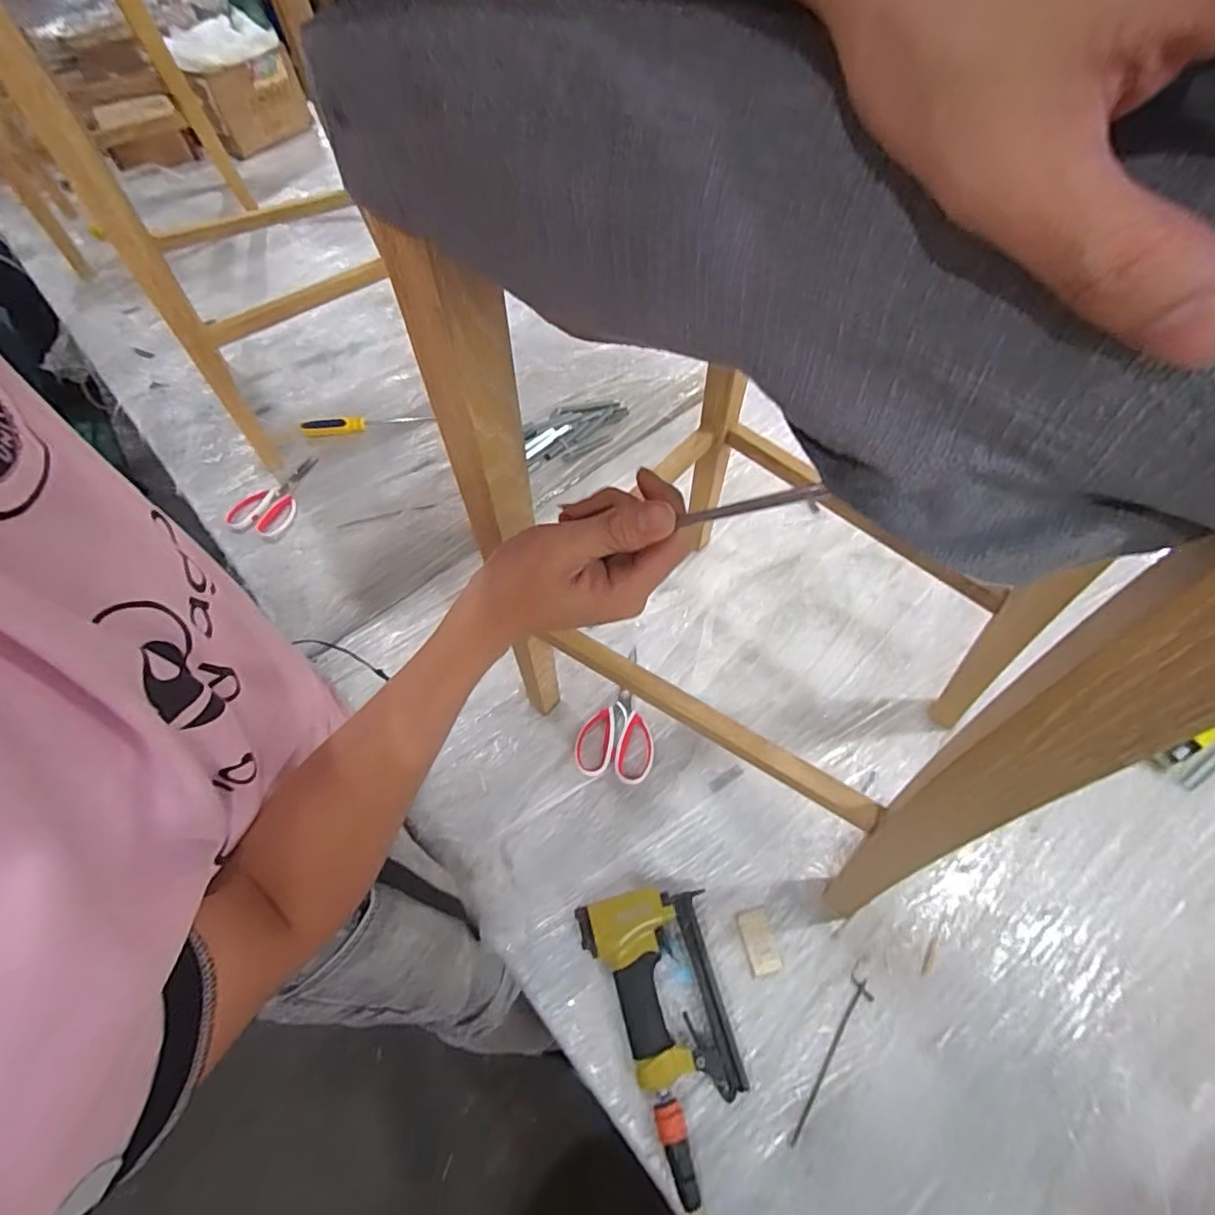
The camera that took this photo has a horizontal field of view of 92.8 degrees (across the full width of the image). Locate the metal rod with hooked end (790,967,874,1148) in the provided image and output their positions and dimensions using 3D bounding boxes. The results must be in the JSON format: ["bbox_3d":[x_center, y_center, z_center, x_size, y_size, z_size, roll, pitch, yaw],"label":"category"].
[{"bbox_3d":[0.233,0.460,0.590,0.025,0.005,0.170,28,64,18],"label":"metal rod with hooked end"}]

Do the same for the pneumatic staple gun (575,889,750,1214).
[{"bbox_3d":[0.059,0.419,0.580,0.122,0.035,0.242,-14,59,-6],"label":"pneumatic staple gun"}]

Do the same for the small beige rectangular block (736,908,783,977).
[{"bbox_3d":[0.168,0.368,0.638,0.036,0.004,0.062,-13,59,-6],"label":"small beige rectangular block"}]

